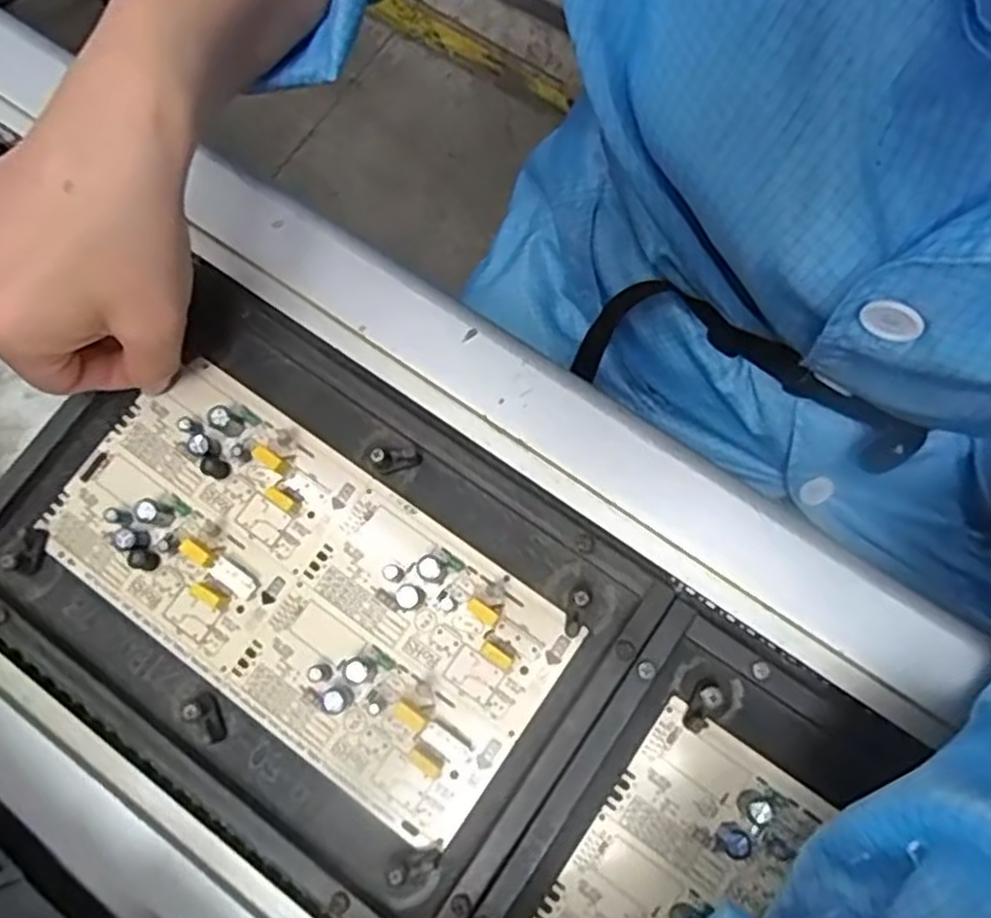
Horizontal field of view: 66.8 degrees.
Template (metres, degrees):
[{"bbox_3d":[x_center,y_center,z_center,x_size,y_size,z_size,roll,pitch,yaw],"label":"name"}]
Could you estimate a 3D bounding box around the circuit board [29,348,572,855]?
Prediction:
[{"bbox_3d":[-0.081,0.050,0.307,0.211,0.013,0.099,34,80,9],"label":"circuit board"}]

